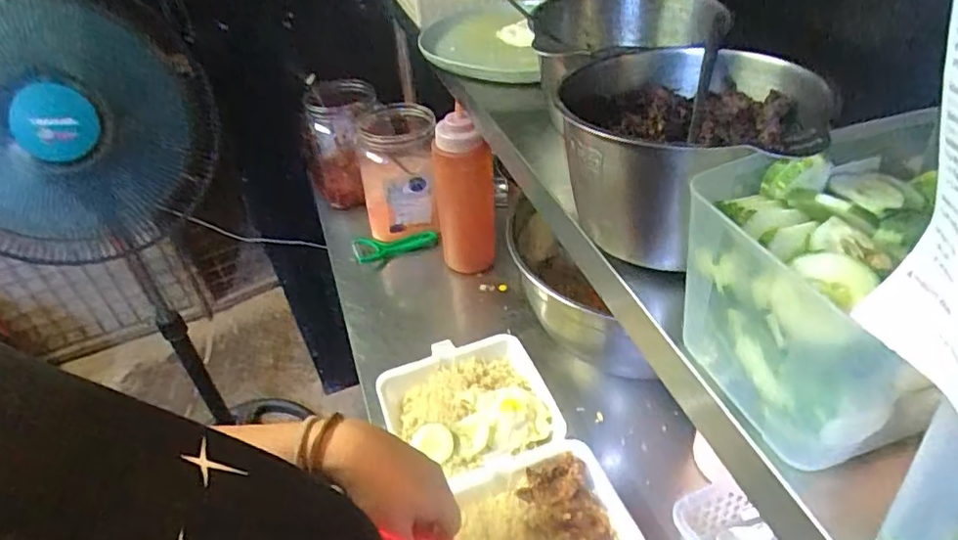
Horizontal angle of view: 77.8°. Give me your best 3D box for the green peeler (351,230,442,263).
[{"bbox_3d":[-0.128,-0.033,0.921,0.132,0.028,0.038,-6,42,-1],"label":"green peeler"}]

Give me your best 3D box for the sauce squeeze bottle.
[{"bbox_3d":[-0.020,-0.095,0.822,0.075,0.262,0.068,-9,42,-4],"label":"sauce squeeze bottle"}]

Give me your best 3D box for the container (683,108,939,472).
[{"bbox_3d":[0.199,0.000,0.298,0.162,0.120,0.125,-17,43,-13],"label":"container"}]

